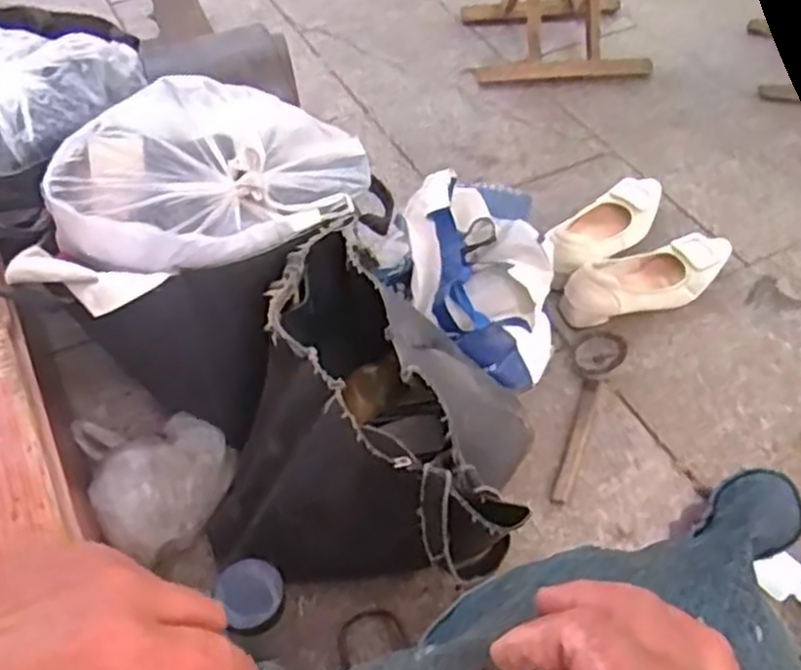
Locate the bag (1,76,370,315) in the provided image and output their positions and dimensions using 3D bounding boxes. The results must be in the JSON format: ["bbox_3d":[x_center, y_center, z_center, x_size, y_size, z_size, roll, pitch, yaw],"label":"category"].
[{"bbox_3d":[-0.195,-0.150,0.724,0.354,0.110,0.184,-25,55,-17],"label":"bag"}]

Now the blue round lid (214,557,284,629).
[{"bbox_3d":[-0.129,0.221,0.659,0.053,0.017,0.058,-1,52,1],"label":"blue round lid"}]

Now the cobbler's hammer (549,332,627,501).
[{"bbox_3d":[0.210,0.085,0.866,0.051,0.033,0.235,16,54,14],"label":"cobbler's hammer"}]

